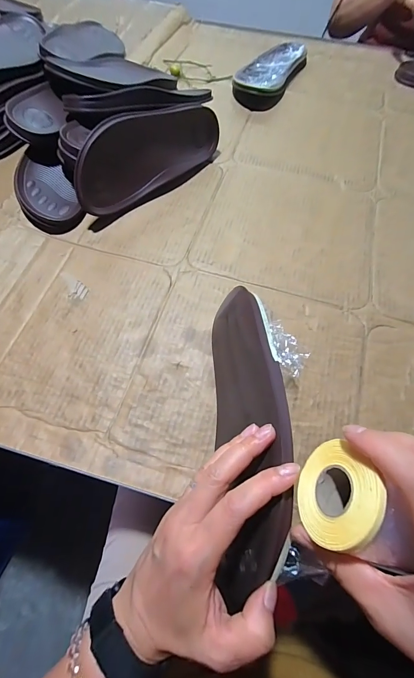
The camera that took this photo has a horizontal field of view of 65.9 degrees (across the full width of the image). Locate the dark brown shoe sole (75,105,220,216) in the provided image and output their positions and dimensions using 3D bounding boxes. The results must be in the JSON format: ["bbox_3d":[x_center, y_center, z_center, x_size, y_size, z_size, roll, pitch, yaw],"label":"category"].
[{"bbox_3d":[-0.079,-0.270,0.456,0.032,0.096,0.252,32,62,33],"label":"dark brown shoe sole"}]

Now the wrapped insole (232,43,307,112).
[{"bbox_3d":[0.125,-0.533,0.641,0.094,0.027,0.232,25,63,10],"label":"wrapped insole"}]

